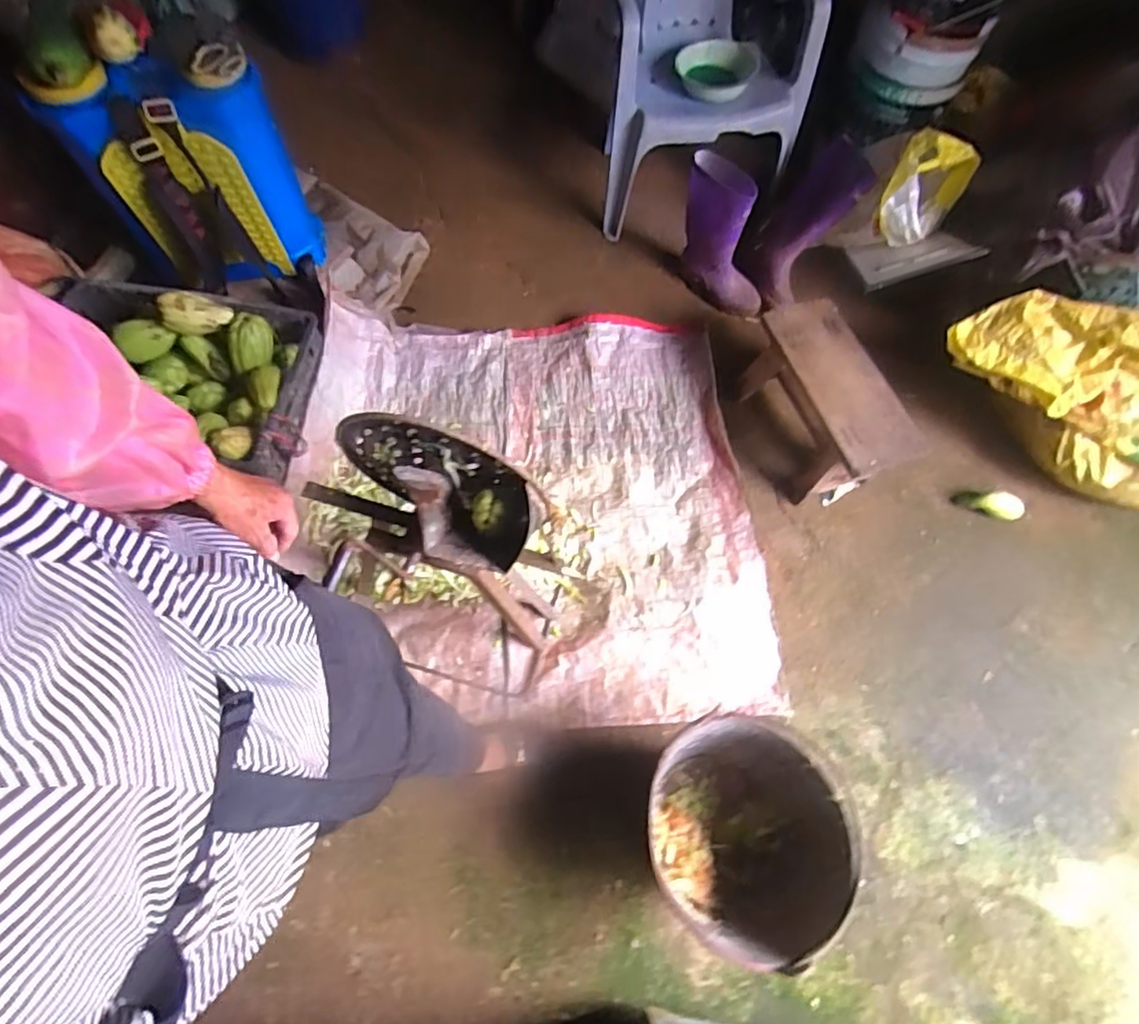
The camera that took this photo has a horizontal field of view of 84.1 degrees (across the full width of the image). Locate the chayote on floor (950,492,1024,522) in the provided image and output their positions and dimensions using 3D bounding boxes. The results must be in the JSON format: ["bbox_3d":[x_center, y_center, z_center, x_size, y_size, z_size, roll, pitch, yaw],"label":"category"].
[{"bbox_3d":[0.955,-0.018,1.431,0.145,0.048,0.075,3,68,-2],"label":"chayote on floor"}]

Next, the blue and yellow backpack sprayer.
[{"bbox_3d":[-0.725,-0.644,1.237,0.360,0.456,0.181,-25,71,-12],"label":"blue and yellow backpack sprayer"}]

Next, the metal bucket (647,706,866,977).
[{"bbox_3d":[0.275,0.530,1.056,0.307,0.253,0.337,1,68,-2],"label":"metal bucket"}]

